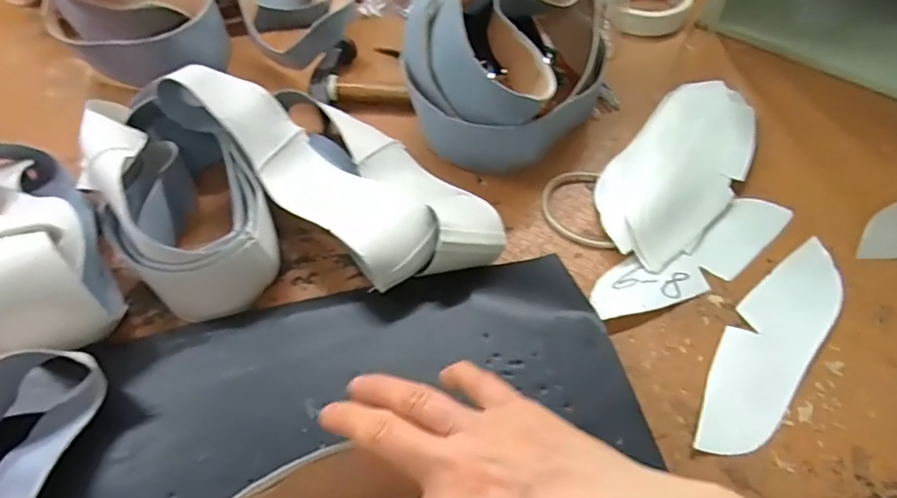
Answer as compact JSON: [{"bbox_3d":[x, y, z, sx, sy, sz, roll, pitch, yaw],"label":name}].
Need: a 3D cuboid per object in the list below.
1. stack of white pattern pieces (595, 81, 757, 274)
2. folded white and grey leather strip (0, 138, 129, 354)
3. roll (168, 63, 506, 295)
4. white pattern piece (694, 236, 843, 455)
[{"bbox_3d":[0.206,-0.075,0.488,0.099,0.027,0.217,34,62,23],"label":"stack of white pattern pieces"},{"bbox_3d":[-0.325,-0.020,0.416,0.081,0.088,0.223,-37,61,-22],"label":"folded white and grey leather strip"},{"bbox_3d":[-0.084,-0.062,0.447,0.142,0.099,0.257,-36,61,-22],"label":"roll"},{"bbox_3d":[0.236,0.068,0.402,0.055,0.005,0.197,33,64,24],"label":"white pattern piece"}]

